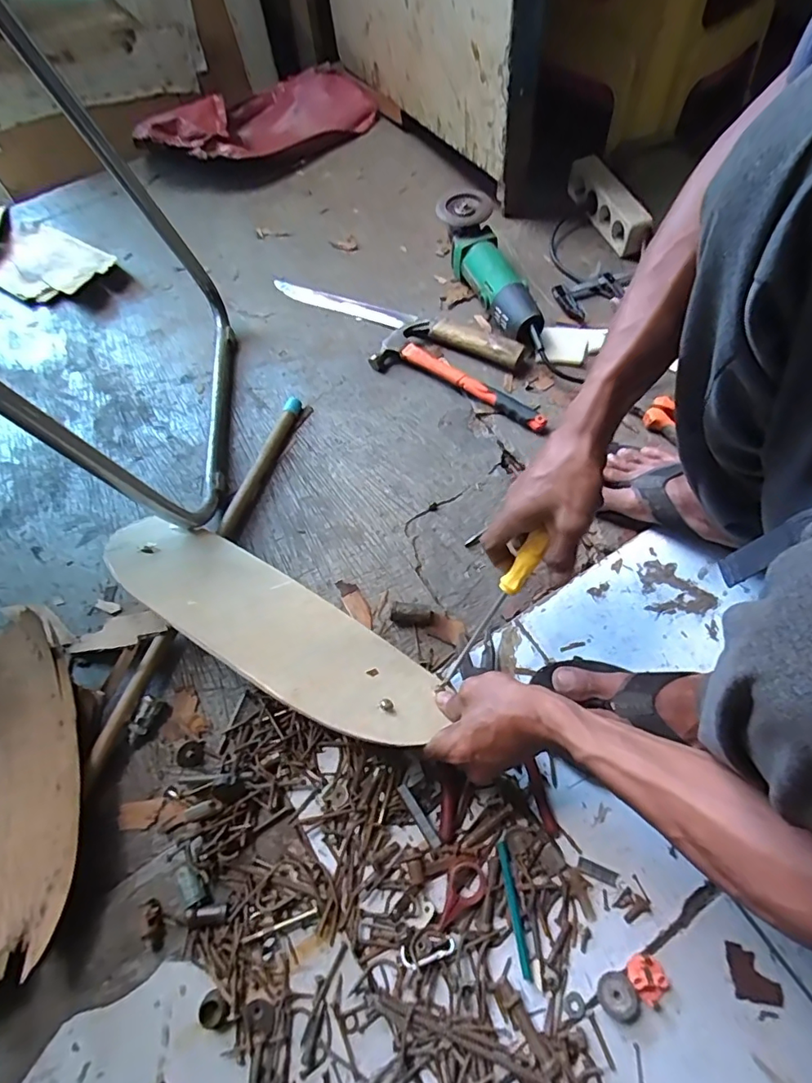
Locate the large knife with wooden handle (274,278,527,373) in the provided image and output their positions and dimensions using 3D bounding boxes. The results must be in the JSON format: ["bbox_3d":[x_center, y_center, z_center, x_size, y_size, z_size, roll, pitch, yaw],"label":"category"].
[{"bbox_3d":[-0.020,-0.346,0.792,0.419,0.031,0.043,23,66,14],"label":"large knife with wooden handle"}]

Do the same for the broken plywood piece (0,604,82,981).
[{"bbox_3d":[-0.387,0.234,0.512,0.139,0.047,0.332,-20,63,-7],"label":"broken plywood piece"}]

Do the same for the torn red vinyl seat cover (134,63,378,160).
[{"bbox_3d":[-0.270,-0.823,1.011,0.445,0.093,0.195,-42,68,-17],"label":"torn red vinyl seat cover"}]

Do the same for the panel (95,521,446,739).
[{"bbox_3d":[-0.139,0.073,0.513,0.380,0.162,0.010,28,111,16],"label":"panel"}]

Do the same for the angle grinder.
[{"bbox_3d":[0.122,-0.399,0.778,0.079,0.085,0.290,-14,63,-4],"label":"angle grinder"}]

